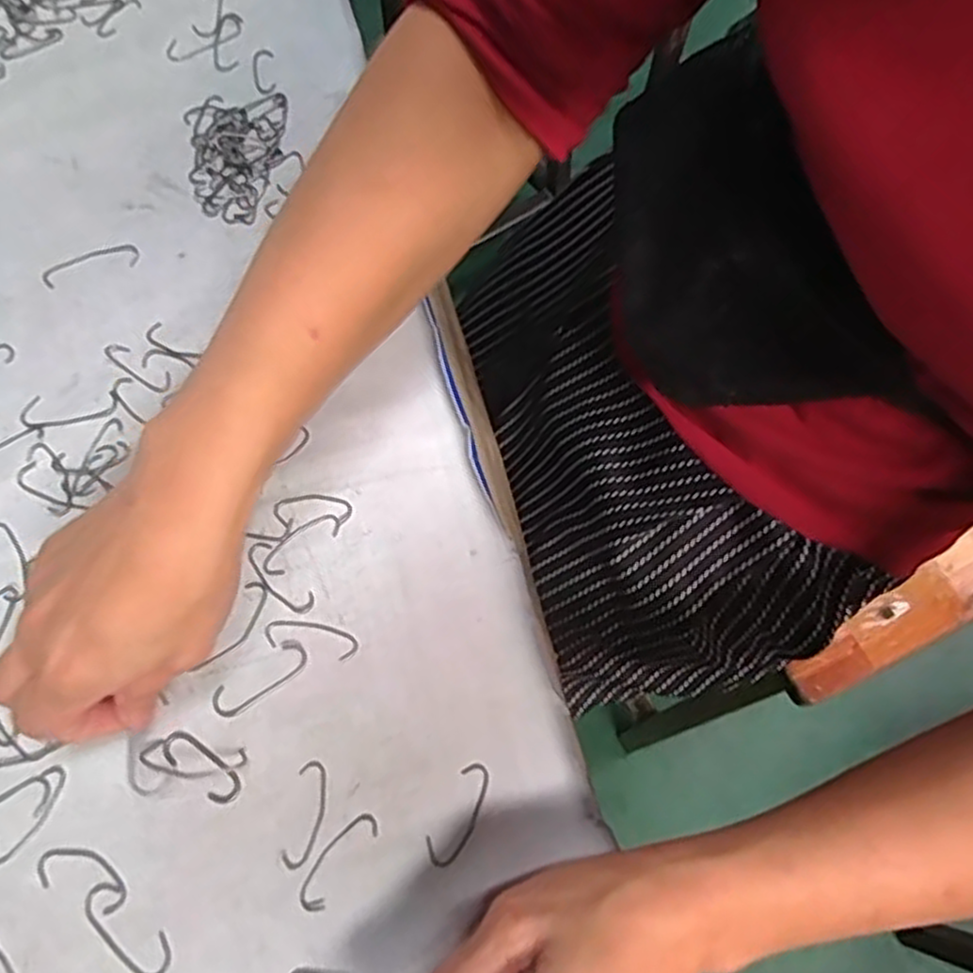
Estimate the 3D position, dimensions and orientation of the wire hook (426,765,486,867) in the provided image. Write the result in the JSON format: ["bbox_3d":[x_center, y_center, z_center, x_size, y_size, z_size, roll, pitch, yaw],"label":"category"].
[{"bbox_3d":[-0.011,0.133,0.303,0.015,0.004,0.042,28,71,10],"label":"wire hook"}]

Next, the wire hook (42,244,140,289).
[{"bbox_3d":[-0.214,-0.121,0.404,0.050,0.004,0.017,-20,70,-8],"label":"wire hook"}]

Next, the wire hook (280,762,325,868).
[{"bbox_3d":[-0.074,0.133,0.305,0.013,0.004,0.040,9,69,3],"label":"wire hook"}]

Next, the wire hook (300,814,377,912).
[{"bbox_3d":[-0.060,0.149,0.298,0.013,0.004,0.041,35,72,12],"label":"wire hook"}]

